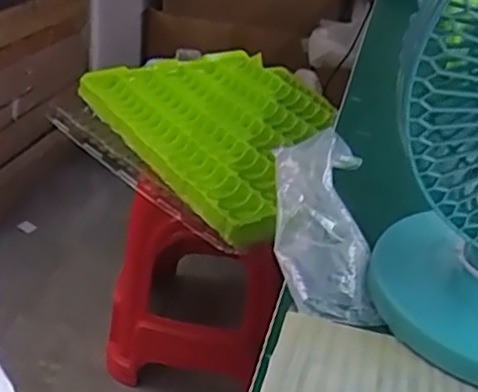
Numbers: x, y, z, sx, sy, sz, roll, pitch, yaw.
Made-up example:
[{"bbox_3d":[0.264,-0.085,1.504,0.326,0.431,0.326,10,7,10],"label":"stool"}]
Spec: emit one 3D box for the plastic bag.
[{"bbox_3d":[0.070,0.014,0.562,0.081,0.059,0.204,4,31,-3],"label":"plastic bag"}]

